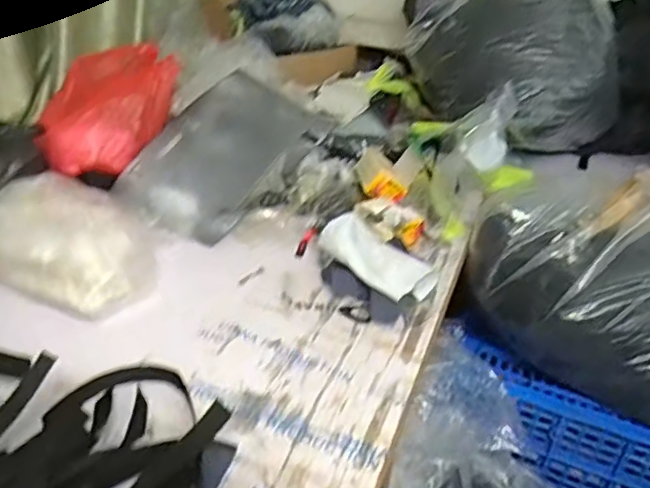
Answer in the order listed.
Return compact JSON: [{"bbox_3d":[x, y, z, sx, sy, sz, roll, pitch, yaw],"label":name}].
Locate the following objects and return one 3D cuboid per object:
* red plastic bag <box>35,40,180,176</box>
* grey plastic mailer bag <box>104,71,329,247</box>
[{"bbox_3d":[-0.353,-0.225,0.976,0.216,0.145,0.181,-4,31,-15],"label":"red plastic bag"},{"bbox_3d":[-0.167,-0.158,0.992,0.212,0.037,0.352,29,59,12],"label":"grey plastic mailer bag"}]

